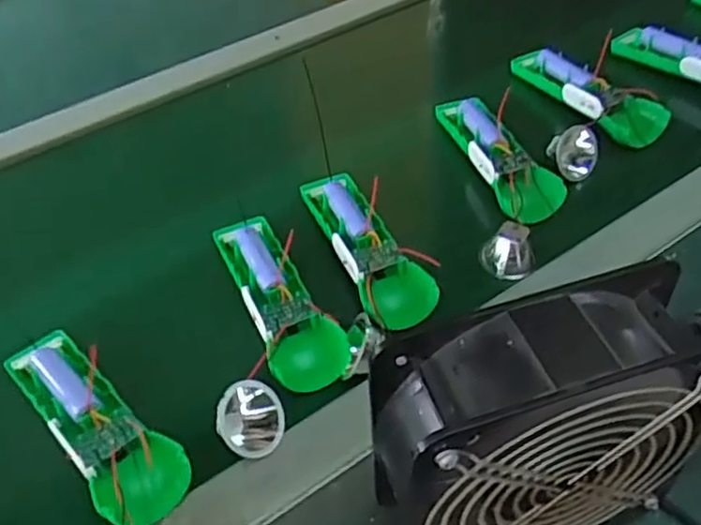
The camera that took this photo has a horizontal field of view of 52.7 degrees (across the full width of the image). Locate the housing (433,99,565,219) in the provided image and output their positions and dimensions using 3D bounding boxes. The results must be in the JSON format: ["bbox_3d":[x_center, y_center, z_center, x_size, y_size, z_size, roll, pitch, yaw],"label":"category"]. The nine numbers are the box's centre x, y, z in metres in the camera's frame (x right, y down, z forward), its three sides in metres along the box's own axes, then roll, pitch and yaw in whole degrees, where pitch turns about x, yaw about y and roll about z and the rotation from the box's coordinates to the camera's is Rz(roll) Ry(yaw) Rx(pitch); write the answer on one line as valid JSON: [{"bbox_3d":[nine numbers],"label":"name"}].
[{"bbox_3d":[0.116,-0.090,0.570,0.044,0.022,0.152,-20,48,-14],"label":"housing"}]

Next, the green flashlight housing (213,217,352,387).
[{"bbox_3d":[-0.050,0.023,0.497,0.055,0.031,0.155,-19,48,-13],"label":"green flashlight housing"}]

